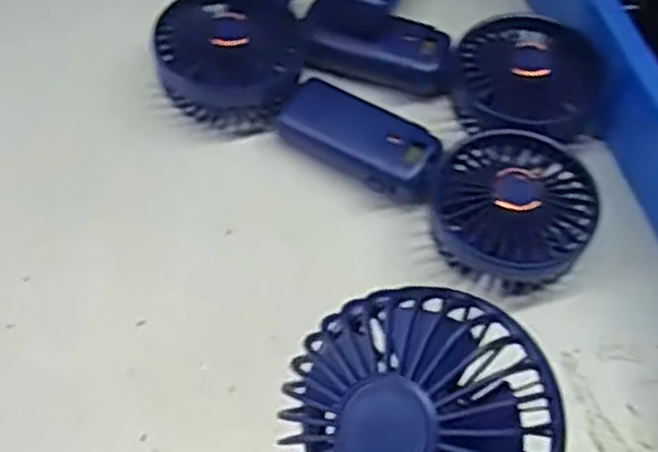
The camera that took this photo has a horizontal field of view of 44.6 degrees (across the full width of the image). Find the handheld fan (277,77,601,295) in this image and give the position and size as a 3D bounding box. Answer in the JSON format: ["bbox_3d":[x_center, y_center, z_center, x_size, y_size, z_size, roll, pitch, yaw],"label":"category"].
[{"bbox_3d":[0.059,-0.033,0.443,0.178,0.046,0.084,34,63,16],"label":"handheld fan"}]

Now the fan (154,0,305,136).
[{"bbox_3d":[-0.052,-0.142,0.500,0.083,0.048,0.181,7,59,1],"label":"fan"}]

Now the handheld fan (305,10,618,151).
[{"bbox_3d":[0.081,-0.098,0.482,0.168,0.047,0.080,28,61,12],"label":"handheld fan"}]

